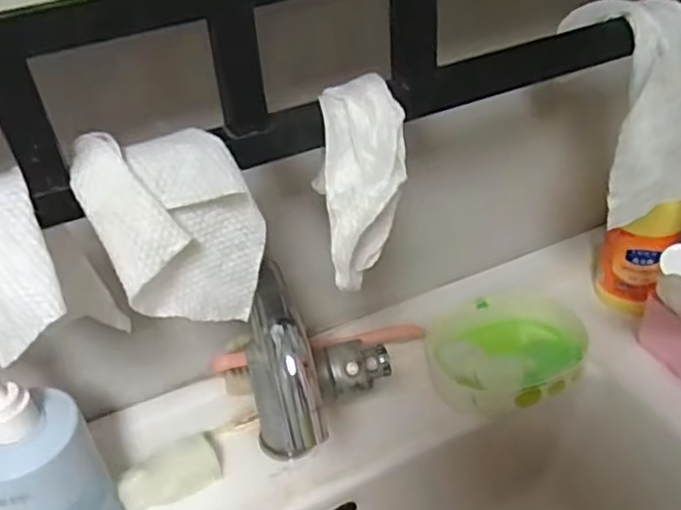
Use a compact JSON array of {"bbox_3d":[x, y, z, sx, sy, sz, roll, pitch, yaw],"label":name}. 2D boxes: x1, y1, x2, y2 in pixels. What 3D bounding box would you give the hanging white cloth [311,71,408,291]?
[{"bbox_3d":[0.011,-0.040,0.367,0.045,0.112,0.034,2,1,10],"label":"hanging white cloth"}]

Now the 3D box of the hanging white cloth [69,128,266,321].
[{"bbox_3d":[-0.085,-0.012,0.349,0.073,0.095,0.054,-31,44,-30],"label":"hanging white cloth"}]

